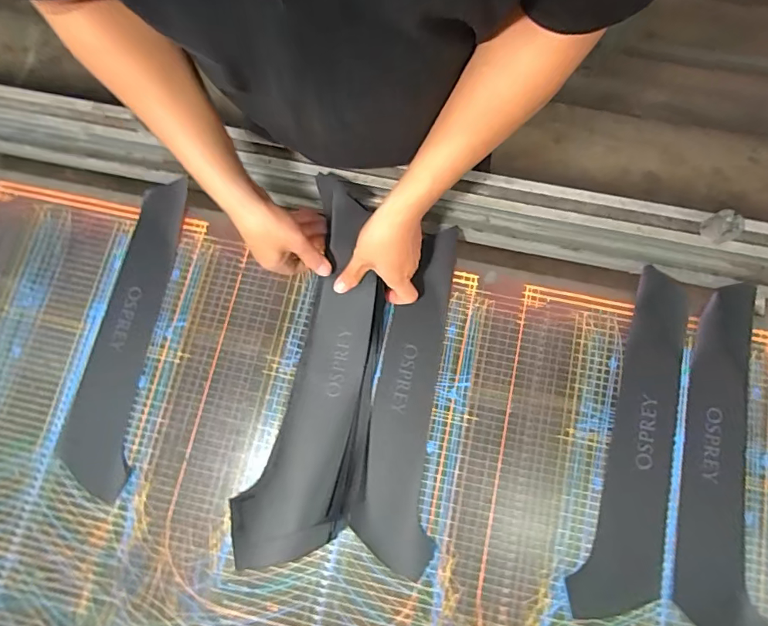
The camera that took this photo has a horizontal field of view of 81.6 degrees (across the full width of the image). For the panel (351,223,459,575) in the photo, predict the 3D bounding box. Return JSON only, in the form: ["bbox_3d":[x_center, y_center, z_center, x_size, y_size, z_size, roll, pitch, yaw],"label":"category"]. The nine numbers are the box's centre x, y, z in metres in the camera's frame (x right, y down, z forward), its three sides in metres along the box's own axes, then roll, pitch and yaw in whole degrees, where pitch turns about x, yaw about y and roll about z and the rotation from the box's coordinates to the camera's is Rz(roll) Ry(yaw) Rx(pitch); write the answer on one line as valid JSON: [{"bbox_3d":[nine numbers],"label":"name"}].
[{"bbox_3d":[0.037,0.098,0.578,0.092,0.018,0.428,9,79,3],"label":"panel"}]

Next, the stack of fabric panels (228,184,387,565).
[{"bbox_3d":[-0.076,0.078,0.567,0.154,0.057,0.452,10,81,3],"label":"stack of fabric panels"}]

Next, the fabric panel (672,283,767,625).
[{"bbox_3d":[0.417,0.176,0.552,0.098,0.009,0.431,8,79,3],"label":"fabric panel"}]

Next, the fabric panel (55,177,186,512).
[{"bbox_3d":[-0.357,0.020,0.609,0.098,0.010,0.415,5,79,5],"label":"fabric panel"}]

